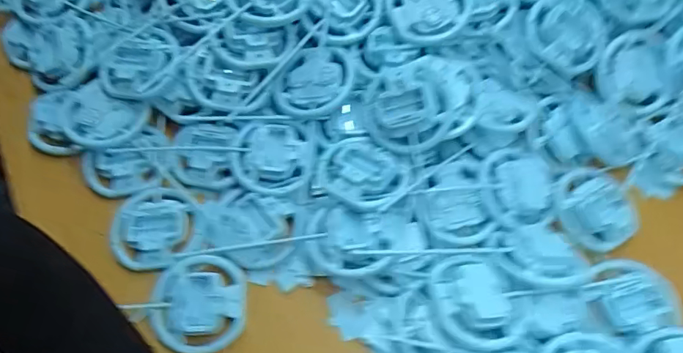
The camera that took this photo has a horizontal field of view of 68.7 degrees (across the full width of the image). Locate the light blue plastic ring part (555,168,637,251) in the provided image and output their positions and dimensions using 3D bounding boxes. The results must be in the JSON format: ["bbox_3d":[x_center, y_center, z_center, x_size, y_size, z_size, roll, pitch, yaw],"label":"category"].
[{"bbox_3d":[0.297,0.036,0.581,0.094,0.021,0.094,0,64,0],"label":"light blue plastic ring part"}]

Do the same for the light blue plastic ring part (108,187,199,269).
[{"bbox_3d":[-0.221,0.058,0.585,0.096,0.019,0.097,-1,64,0],"label":"light blue plastic ring part"}]

